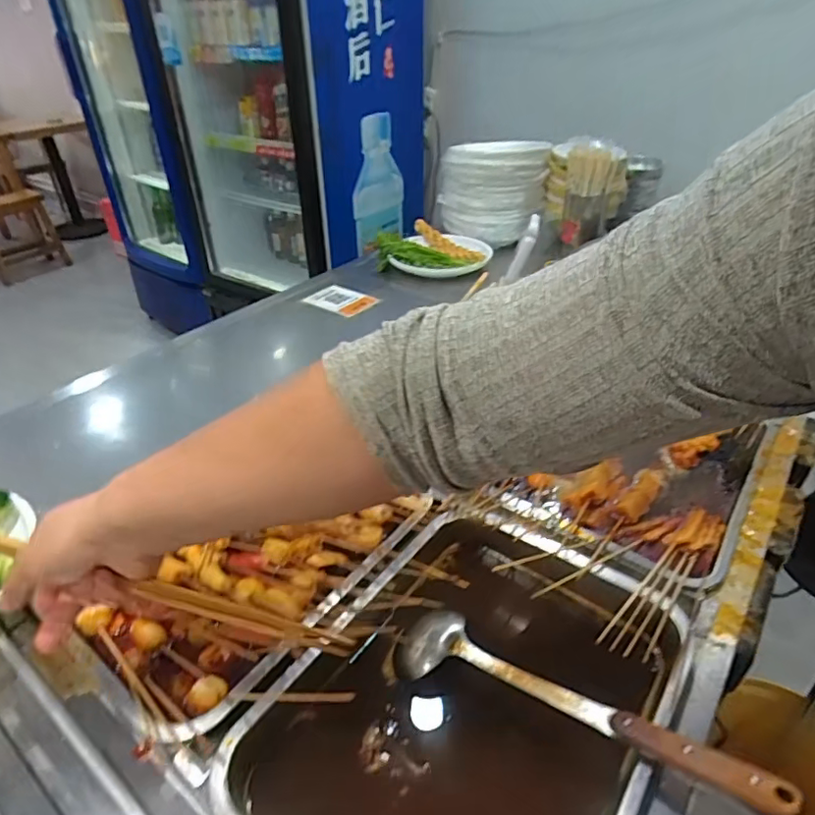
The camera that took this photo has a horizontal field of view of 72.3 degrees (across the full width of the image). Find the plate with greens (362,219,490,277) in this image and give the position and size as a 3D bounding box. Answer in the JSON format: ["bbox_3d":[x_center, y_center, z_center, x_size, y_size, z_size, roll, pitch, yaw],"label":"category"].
[{"bbox_3d":[0.058,-0.414,1.438,0.310,0.049,0.284,2,37,1],"label":"plate with greens"}]

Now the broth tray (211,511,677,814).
[{"bbox_3d":[0.053,0.293,0.524,0.291,0.130,0.384,24,43,27],"label":"broth tray"}]

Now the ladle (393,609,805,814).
[{"bbox_3d":[0.139,0.249,0.489,0.326,0.079,0.078,17,38,23],"label":"ladle"}]

